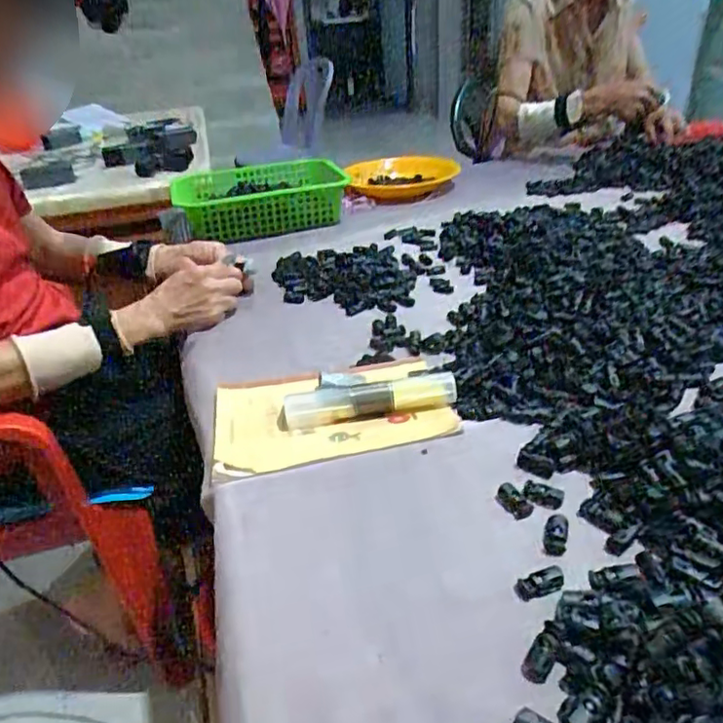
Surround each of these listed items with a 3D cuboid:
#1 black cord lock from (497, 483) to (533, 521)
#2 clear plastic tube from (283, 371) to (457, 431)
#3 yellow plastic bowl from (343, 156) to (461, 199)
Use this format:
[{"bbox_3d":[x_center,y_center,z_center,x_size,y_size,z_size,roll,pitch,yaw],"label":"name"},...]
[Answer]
[{"bbox_3d":[0.108,0.096,0.415,0.018,0.008,0.027,-16,33,-18],"label":"black cord lock"},{"bbox_3d":[0.007,0.033,0.531,0.152,0.027,0.024,-7,31,-4],"label":"clear plastic tube"},{"bbox_3d":[0.085,-0.365,1.179,0.222,0.041,0.212,-4,31,1],"label":"yellow plastic bowl"}]

